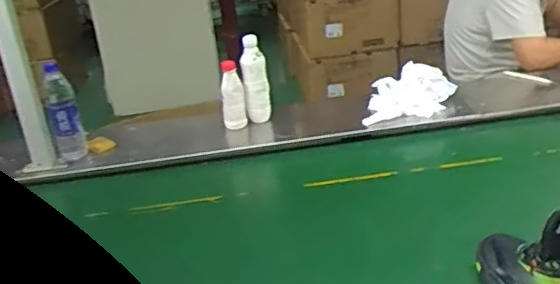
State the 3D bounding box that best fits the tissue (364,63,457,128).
[{"bbox_3d":[0.308,-0.108,1.413,0.203,0.096,0.174,2,25,19],"label":"tissue"}]

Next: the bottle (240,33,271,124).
[{"bbox_3d":[-0.058,-0.149,1.415,0.057,0.198,0.066,-7,24,1],"label":"bottle"}]

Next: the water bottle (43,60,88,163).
[{"bbox_3d":[-0.473,-0.059,1.290,0.062,0.213,0.065,-13,24,-13],"label":"water bottle"}]

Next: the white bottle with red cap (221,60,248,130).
[{"bbox_3d":[-0.115,-0.110,1.405,0.058,0.155,0.067,-9,24,-4],"label":"white bottle with red cap"}]

